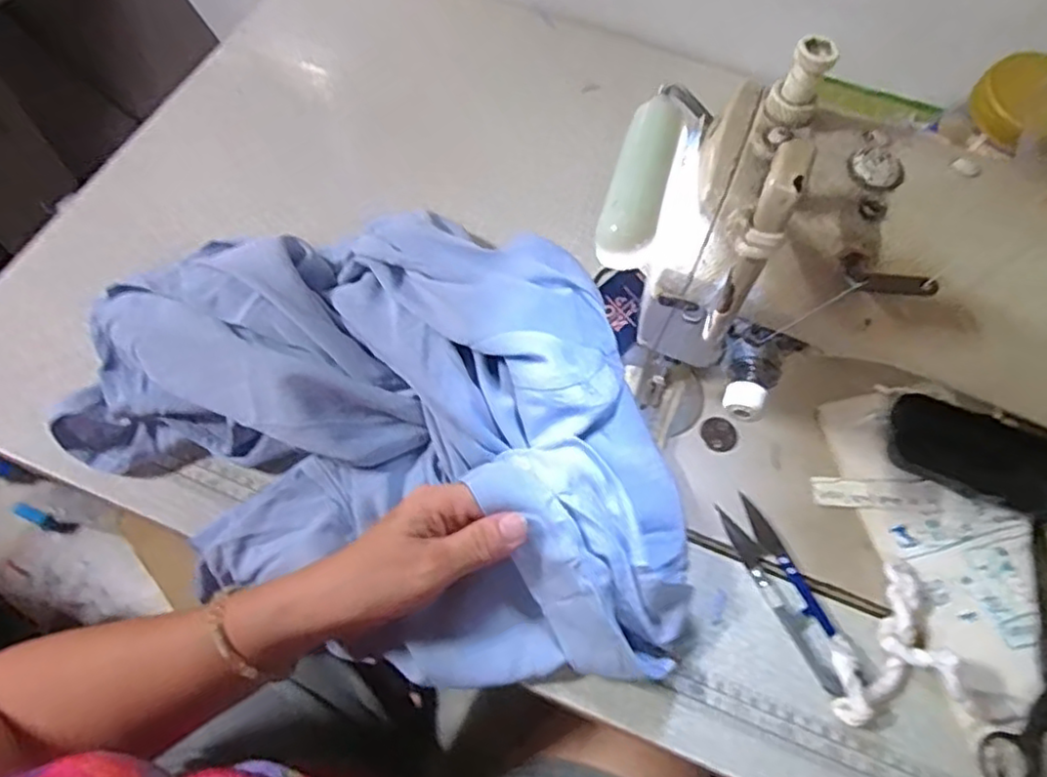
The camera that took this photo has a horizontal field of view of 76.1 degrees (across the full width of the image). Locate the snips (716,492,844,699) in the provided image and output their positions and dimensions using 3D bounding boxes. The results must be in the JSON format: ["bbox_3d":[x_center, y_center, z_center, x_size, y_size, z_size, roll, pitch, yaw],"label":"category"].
[{"bbox_3d":[0.156,0.119,0.396,0.028,0.006,0.115,-22,66,-13],"label":"snips"}]

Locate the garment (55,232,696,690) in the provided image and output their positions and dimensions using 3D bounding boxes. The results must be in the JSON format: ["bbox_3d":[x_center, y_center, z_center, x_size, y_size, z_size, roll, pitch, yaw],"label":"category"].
[{"bbox_3d":[-0.076,0.019,0.391,0.363,0.079,0.250,7,63,2],"label":"garment"}]

